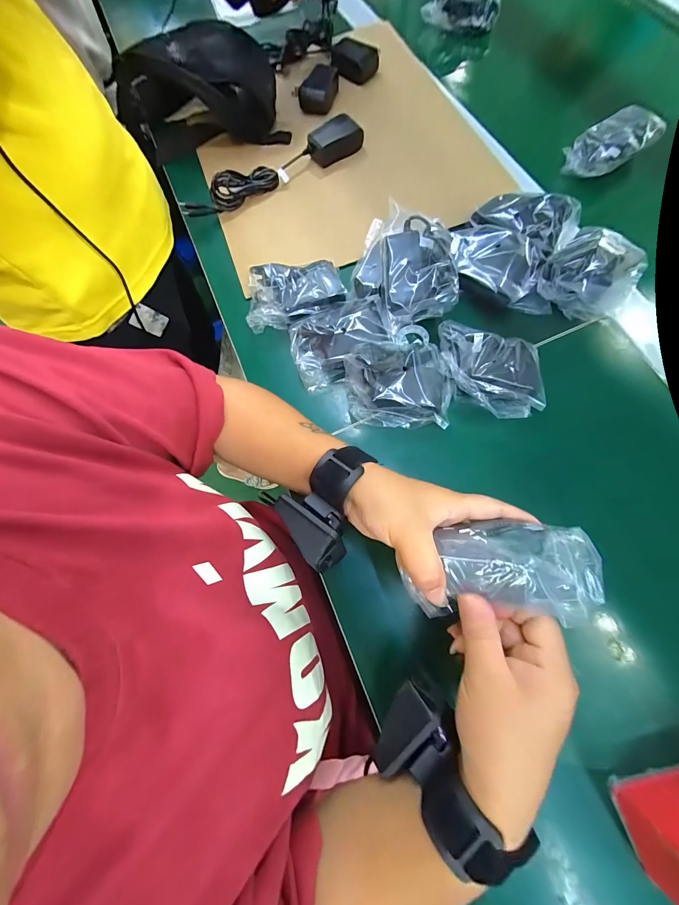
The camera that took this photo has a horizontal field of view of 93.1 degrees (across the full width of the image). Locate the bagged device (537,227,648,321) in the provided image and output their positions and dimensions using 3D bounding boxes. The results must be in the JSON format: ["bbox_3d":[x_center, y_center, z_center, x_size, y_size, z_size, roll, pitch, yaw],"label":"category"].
[{"bbox_3d":[0.275,-0.197,0.346,0.093,0.050,0.093,30,75,11],"label":"bagged device"}]

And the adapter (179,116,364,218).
[{"bbox_3d":[-0.090,-0.387,0.443,0.267,0.041,0.028,-29,73,-8],"label":"adapter"}]

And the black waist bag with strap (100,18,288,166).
[{"bbox_3d":[-0.212,-0.554,0.495,0.268,0.077,0.180,0,71,2],"label":"black waist bag with strap"}]

